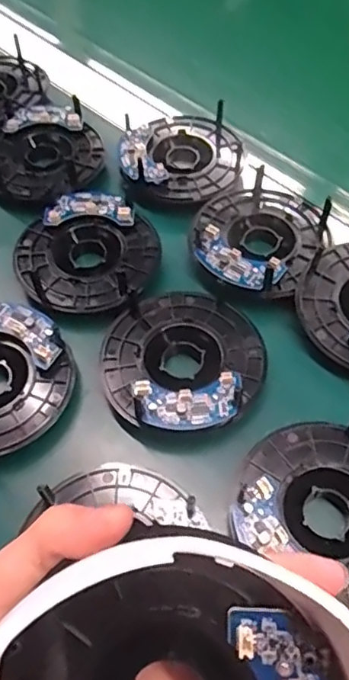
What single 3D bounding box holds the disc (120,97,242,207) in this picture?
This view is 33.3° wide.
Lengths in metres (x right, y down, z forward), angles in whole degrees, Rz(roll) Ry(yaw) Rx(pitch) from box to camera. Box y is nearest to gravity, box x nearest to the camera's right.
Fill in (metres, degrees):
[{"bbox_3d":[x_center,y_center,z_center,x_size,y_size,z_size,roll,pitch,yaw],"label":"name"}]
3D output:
[{"bbox_3d":[0.007,-0.151,0.470,0.096,0.024,0.104,-1,57,1],"label":"disc"}]

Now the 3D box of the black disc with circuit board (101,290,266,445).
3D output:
[{"bbox_3d":[0.005,0.015,0.366,0.098,0.025,0.108,-7,57,-3],"label":"black disc with circuit board"}]

